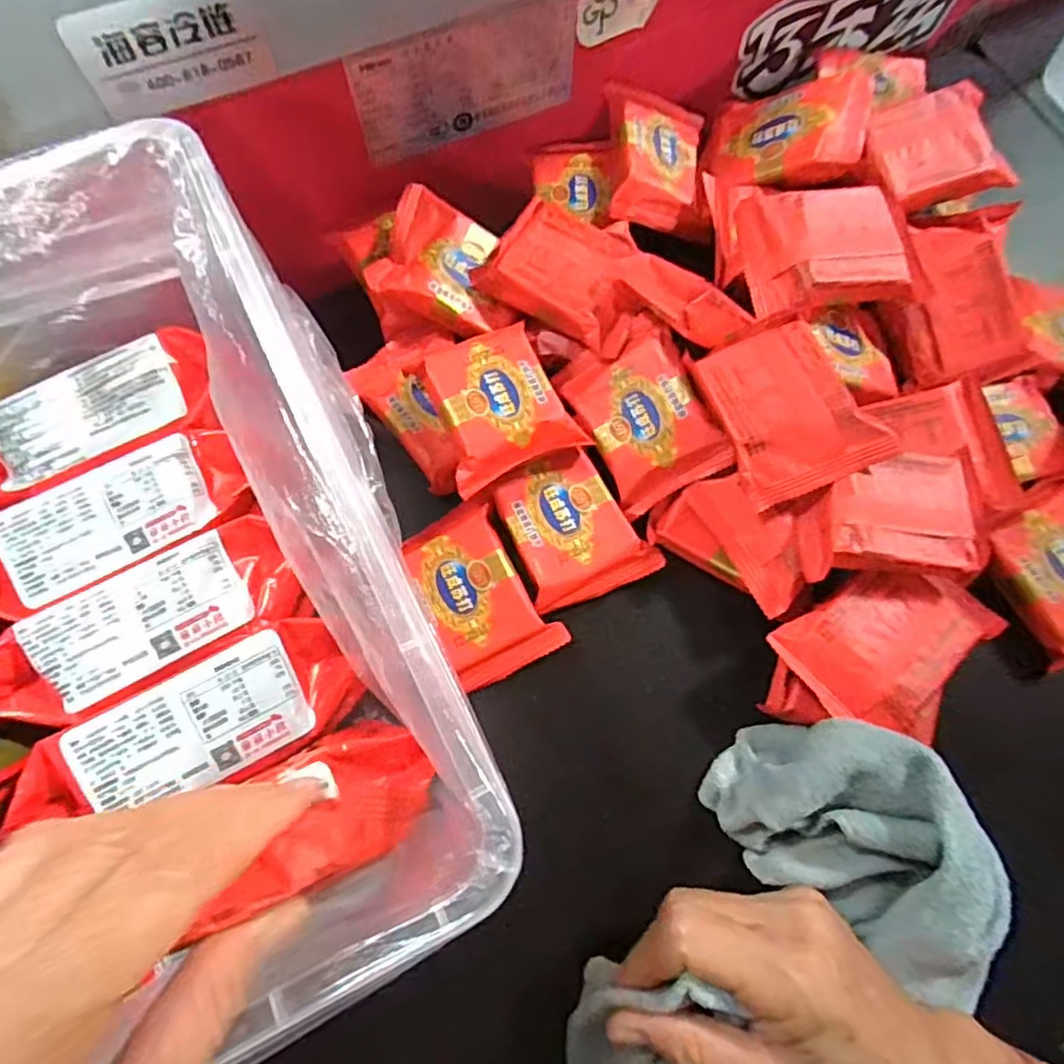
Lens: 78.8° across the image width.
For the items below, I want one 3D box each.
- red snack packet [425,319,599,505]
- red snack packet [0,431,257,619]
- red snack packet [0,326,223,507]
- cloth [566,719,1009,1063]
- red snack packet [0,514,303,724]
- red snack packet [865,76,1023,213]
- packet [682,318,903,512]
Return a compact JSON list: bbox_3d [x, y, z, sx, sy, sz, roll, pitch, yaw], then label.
[{"bbox_3d":[-0.017,-0.065,0.333,0.065,0.019,0.074,-22,75,-7],"label":"red snack packet"},{"bbox_3d":[-0.191,0.001,0.286,0.132,0.026,0.047,-25,76,-8],"label":"red snack packet"},{"bbox_3d":[-0.209,-0.048,0.296,0.129,0.021,0.053,-21,75,-7],"label":"red snack packet"},{"bbox_3d":[0.111,0.177,0.260,0.132,0.054,0.188,40,77,10],"label":"cloth"},{"bbox_3d":[-0.165,0.041,0.273,0.129,0.026,0.044,-27,76,-9],"label":"red snack packet"},{"bbox_3d":[0.218,-0.207,0.351,0.069,0.017,0.061,-21,75,-7],"label":"red snack packet"},{"bbox_3d":[0.119,-0.059,0.299,0.062,0.014,0.079,-23,76,10],"label":"packet"}]

